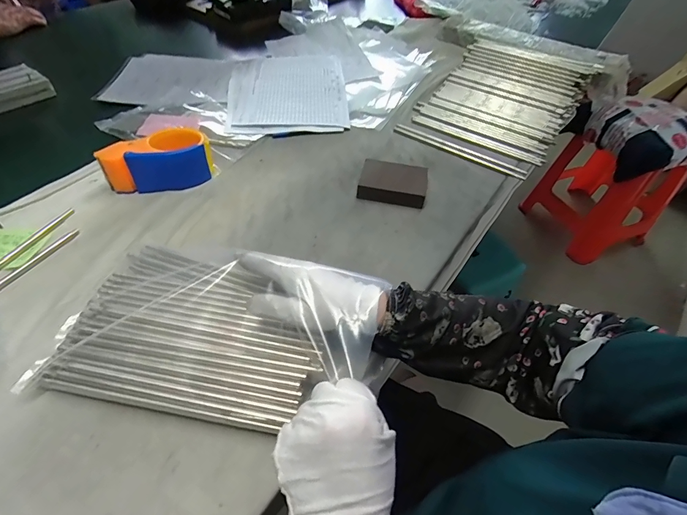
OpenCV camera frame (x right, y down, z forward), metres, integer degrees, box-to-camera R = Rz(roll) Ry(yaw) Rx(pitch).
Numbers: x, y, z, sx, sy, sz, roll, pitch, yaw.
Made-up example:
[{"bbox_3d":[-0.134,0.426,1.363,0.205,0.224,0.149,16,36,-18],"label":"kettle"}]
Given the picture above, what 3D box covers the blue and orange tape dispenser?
[{"bbox_3d":[-0.263,-0.142,0.520,0.140,0.055,0.076,-15,52,-14],"label":"blue and orange tape dispenser"}]

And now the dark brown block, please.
[{"bbox_3d":[0.073,-0.112,0.535,0.095,0.028,0.070,9,50,6],"label":"dark brown block"}]

